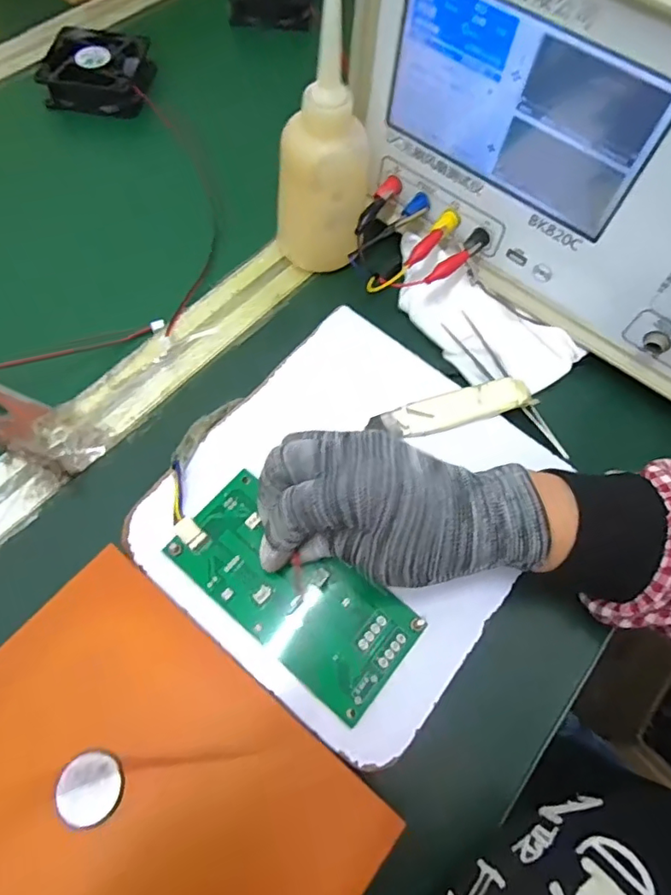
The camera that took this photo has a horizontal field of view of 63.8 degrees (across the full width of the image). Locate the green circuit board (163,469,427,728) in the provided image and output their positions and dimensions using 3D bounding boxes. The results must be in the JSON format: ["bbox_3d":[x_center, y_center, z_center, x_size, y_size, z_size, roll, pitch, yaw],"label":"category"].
[{"bbox_3d":[-0.024,0.076,0.289,0.133,0.008,0.064,36,70,10],"label":"green circuit board"}]

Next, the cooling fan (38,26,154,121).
[{"bbox_3d":[-0.206,-0.332,0.473,0.080,0.026,0.085,7,66,1],"label":"cooling fan"}]

